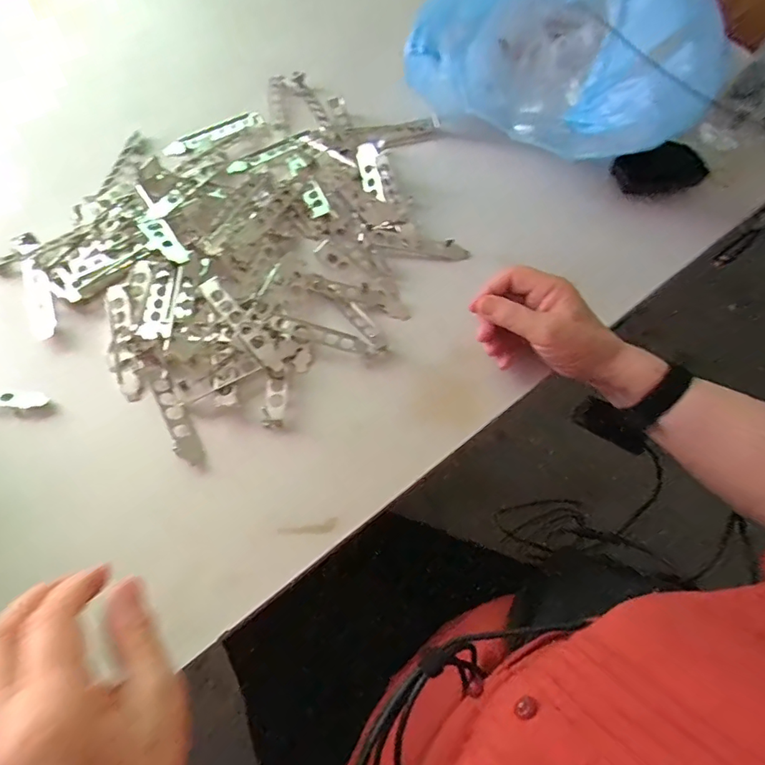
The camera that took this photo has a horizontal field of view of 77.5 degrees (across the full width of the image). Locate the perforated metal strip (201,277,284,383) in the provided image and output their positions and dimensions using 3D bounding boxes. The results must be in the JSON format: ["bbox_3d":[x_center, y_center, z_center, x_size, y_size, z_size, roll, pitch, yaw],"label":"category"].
[{"bbox_3d":[-0.133,-0.055,0.450,0.019,0.011,0.117,-36,73,-19],"label":"perforated metal strip"}]

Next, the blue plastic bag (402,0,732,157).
[{"bbox_3d":[0.231,-0.417,0.575,0.337,0.176,0.239,28,66,8],"label":"blue plastic bag"}]

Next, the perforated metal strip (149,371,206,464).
[{"bbox_3d":[-0.186,0.032,0.429,0.022,0.011,0.091,-25,77,-21],"label":"perforated metal strip"}]

